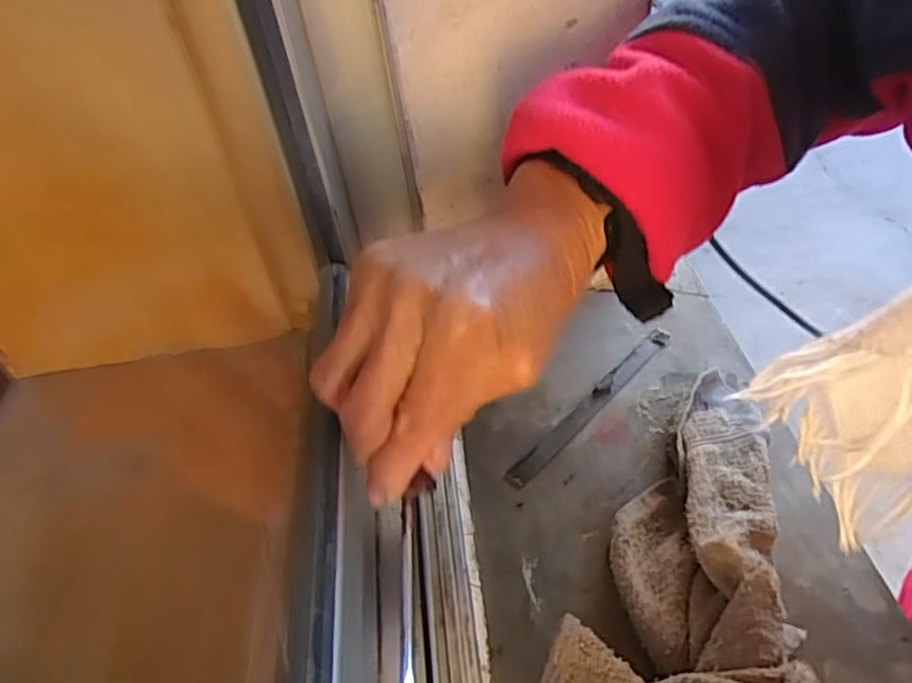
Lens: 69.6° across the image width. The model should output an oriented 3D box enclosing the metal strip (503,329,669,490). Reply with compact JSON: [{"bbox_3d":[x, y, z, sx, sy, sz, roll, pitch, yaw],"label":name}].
[{"bbox_3d":[0.086,0.036,0.404,0.015,0.005,0.163,30,55,31],"label":"metal strip"}]

